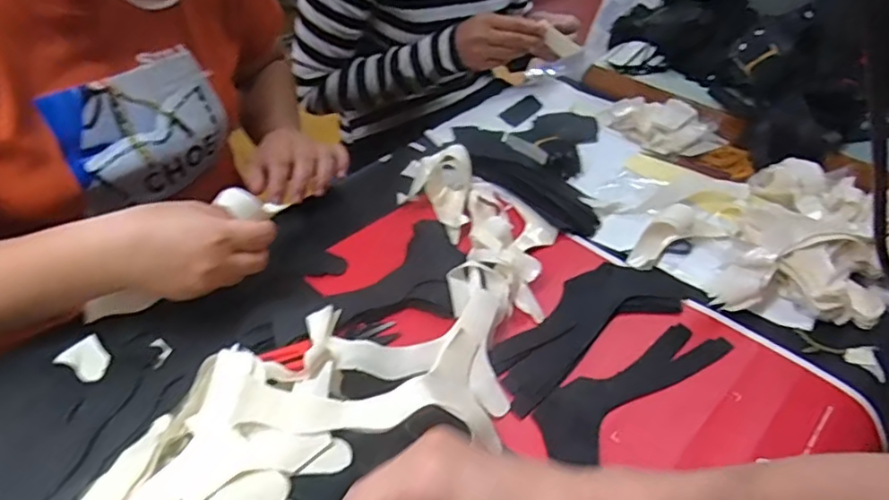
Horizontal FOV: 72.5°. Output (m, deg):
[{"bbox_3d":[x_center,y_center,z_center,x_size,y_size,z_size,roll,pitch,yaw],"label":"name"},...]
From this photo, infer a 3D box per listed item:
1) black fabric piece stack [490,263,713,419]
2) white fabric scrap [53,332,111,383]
[{"bbox_3d":[0.124,0.054,0.514,0.216,0.009,0.079,-23,49,-28],"label":"black fabric piece stack"},{"bbox_3d":[-0.266,0.081,0.455,0.039,0.005,0.030,22,44,18],"label":"white fabric scrap"}]

